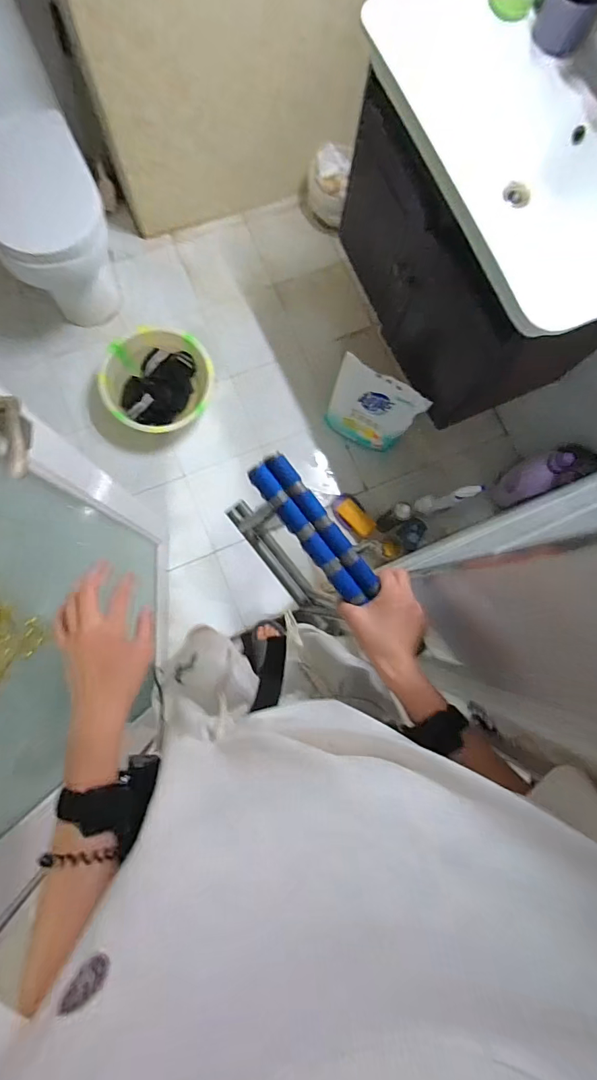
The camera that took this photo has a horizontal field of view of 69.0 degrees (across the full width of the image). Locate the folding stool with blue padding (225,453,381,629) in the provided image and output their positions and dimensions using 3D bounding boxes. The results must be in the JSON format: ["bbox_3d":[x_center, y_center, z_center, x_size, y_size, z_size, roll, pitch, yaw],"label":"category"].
[{"bbox_3d":[-0.004,0.023,0.686,0.048,0.380,0.253,-38,92,-13],"label":"folding stool with blue padding"}]

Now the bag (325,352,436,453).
[{"bbox_3d":[0.232,-0.427,1.447,0.277,0.365,0.112,29,81,1],"label":"bag"}]

